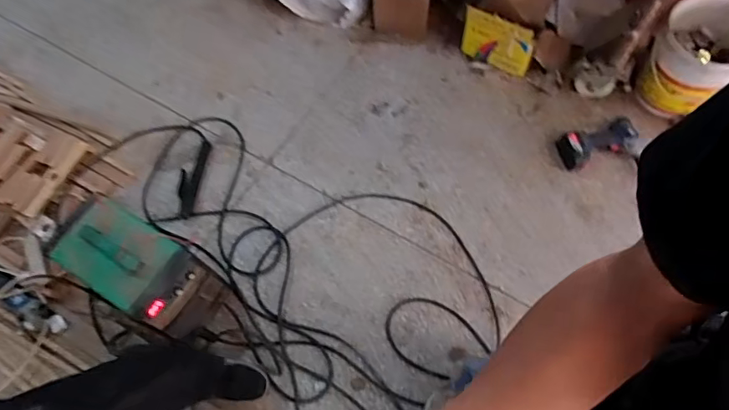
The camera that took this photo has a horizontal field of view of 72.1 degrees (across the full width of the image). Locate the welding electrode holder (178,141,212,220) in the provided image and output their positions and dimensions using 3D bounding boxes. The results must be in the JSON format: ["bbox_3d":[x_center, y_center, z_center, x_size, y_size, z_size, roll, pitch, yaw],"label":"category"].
[{"bbox_3d":[-0.607,-0.091,1.748,0.074,0.034,0.292,6,67,7],"label":"welding electrode holder"}]

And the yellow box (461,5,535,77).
[{"bbox_3d":[0.471,-0.583,1.780,0.265,0.214,0.039,32,72,17],"label":"yellow box"}]

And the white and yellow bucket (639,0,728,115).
[{"bbox_3d":[1.067,-0.467,1.623,0.270,0.306,0.300,37,74,18],"label":"white and yellow bucket"}]

